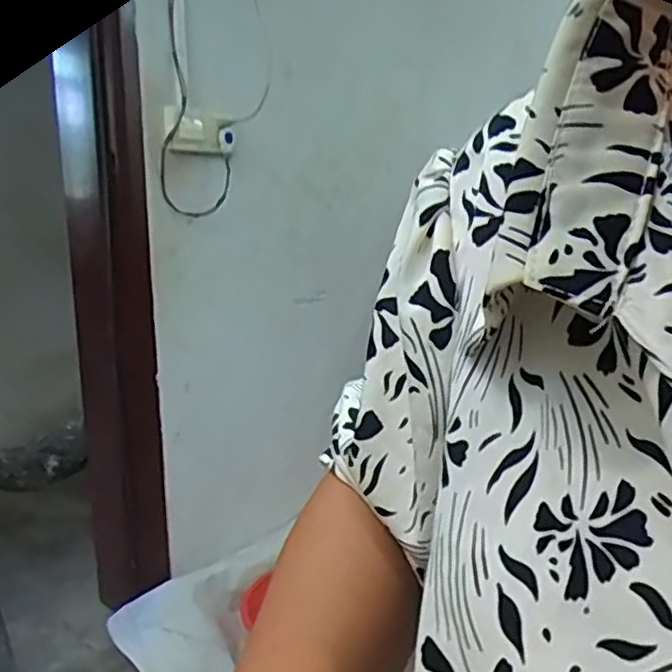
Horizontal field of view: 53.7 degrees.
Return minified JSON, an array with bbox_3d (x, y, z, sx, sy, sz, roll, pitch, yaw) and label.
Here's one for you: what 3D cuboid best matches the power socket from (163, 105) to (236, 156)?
[{"bbox_3d":[-0.279,-0.423,1.375,0.032,0.085,0.165,5,14,33],"label":"power socket"}]

